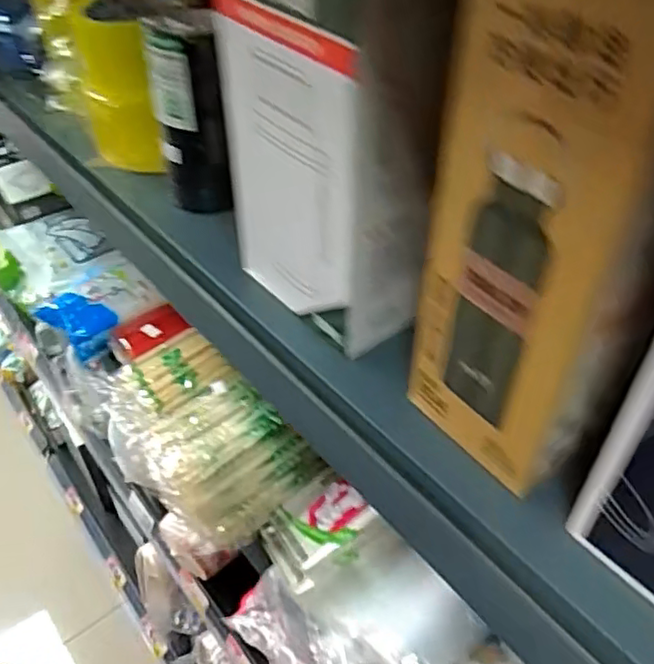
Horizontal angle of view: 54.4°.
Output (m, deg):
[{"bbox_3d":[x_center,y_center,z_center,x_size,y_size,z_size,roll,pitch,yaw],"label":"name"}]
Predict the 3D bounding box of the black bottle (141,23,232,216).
[{"bbox_3d":[-0.095,-0.147,0.445,0.045,0.130,0.052,-11,46,-11],"label":"black bottle"}]

